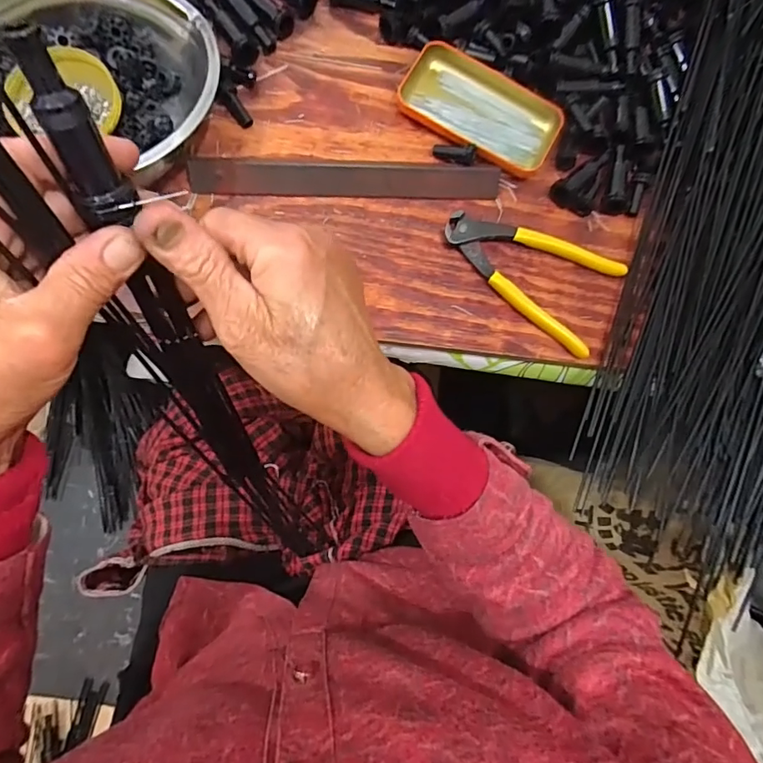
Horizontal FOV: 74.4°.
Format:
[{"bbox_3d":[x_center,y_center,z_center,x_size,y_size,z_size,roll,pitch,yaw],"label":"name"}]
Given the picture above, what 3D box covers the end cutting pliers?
[{"bbox_3d":[0.131,-0.103,0.439,0.157,0.015,0.093,33,79,0],"label":"end cutting pliers"}]

